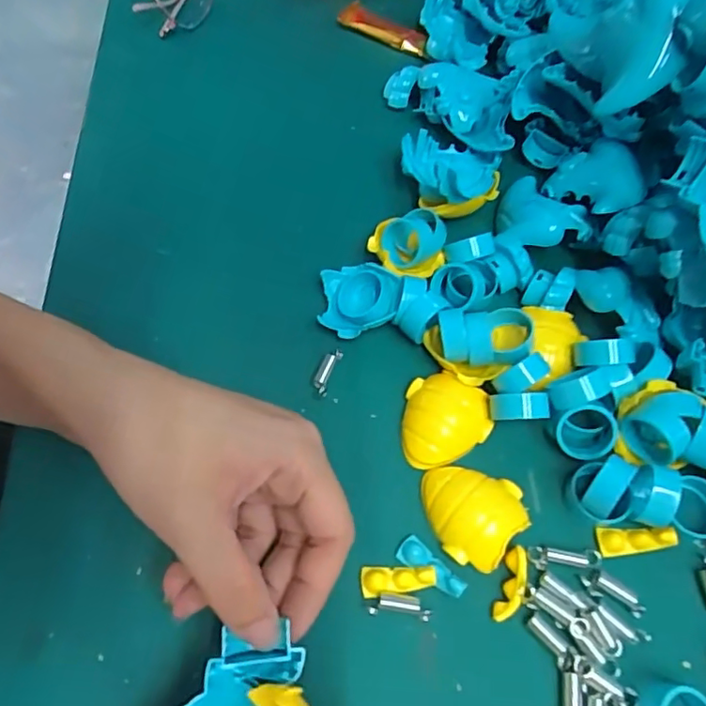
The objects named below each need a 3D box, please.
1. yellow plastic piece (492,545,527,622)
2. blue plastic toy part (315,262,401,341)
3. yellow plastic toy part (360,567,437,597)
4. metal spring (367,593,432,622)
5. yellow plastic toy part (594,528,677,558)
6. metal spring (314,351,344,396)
[{"bbox_3d":[0.063,0.091,0.227,0.009,0.005,0.029,18,63,10],"label":"yellow plastic piece"},{"bbox_3d":[0.003,-0.025,0.285,0.038,0.017,0.036,0,62,1],"label":"blue plastic toy part"},{"bbox_3d":[0.018,0.089,0.228,0.030,0.006,0.011,-11,61,12],"label":"yellow plastic toy part"},{"bbox_3d":[0.019,0.099,0.225,0.023,0.005,0.008,6,62,4],"label":"metal spring"},{"bbox_3d":[0.115,0.076,0.235,0.030,0.006,0.011,-9,61,11],"label":"yellow plastic toy part"},{"bbox_3d":[-0.012,0.008,0.273,0.007,0.007,0.024,17,63,10],"label":"metal spring"}]

